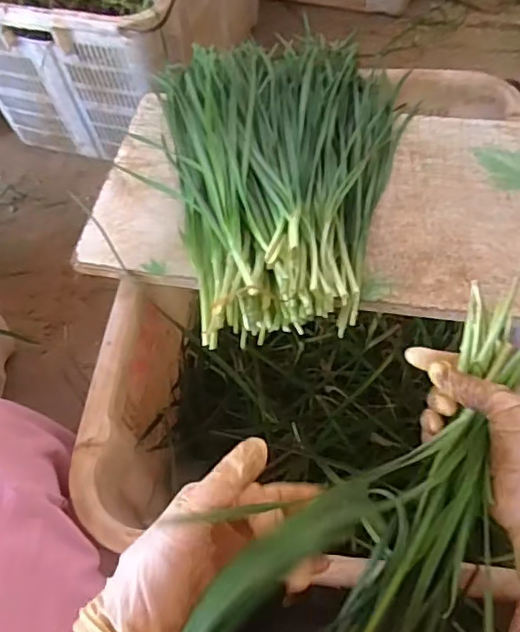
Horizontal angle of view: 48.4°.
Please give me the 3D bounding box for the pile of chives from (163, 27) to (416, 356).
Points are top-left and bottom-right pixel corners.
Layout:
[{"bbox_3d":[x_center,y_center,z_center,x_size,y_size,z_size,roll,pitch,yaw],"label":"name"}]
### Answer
[{"bbox_3d":[0.034,-0.216,0.678,0.272,0.092,0.497,-3,58,3],"label":"pile of chives"}]

